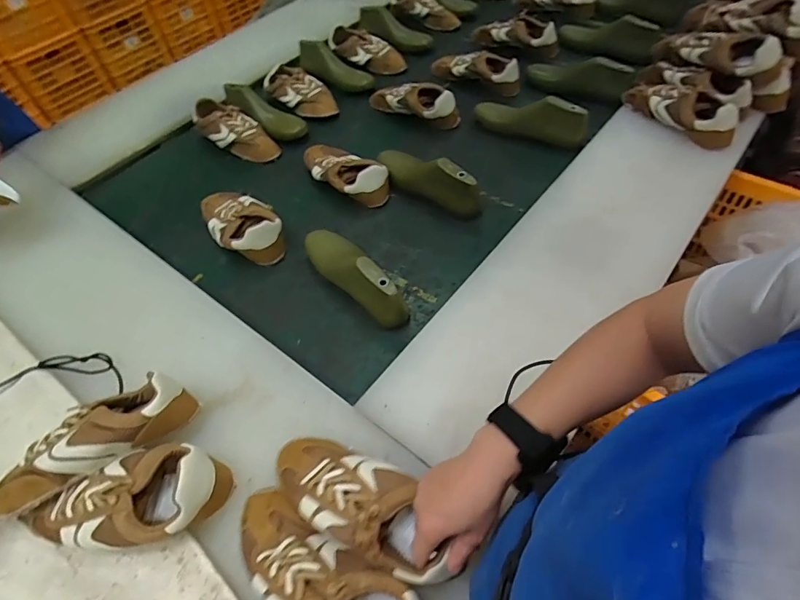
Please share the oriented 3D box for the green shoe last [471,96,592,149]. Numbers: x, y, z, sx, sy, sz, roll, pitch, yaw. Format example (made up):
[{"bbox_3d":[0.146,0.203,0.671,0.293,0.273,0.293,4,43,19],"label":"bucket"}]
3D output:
[{"bbox_3d":[0.280,-0.405,0.995,0.243,0.082,0.070,28,61,23],"label":"green shoe last"}]

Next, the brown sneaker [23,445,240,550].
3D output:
[{"bbox_3d":[-0.309,0.222,0.514,0.208,0.069,0.103,-2,54,4],"label":"brown sneaker"}]

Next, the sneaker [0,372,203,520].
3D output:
[{"bbox_3d":[-0.372,0.173,0.548,0.234,0.080,0.093,-31,57,-17],"label":"sneaker"}]

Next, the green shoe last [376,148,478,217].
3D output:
[{"bbox_3d":[0.048,-0.240,0.881,0.244,0.088,0.070,34,63,26],"label":"green shoe last"}]

